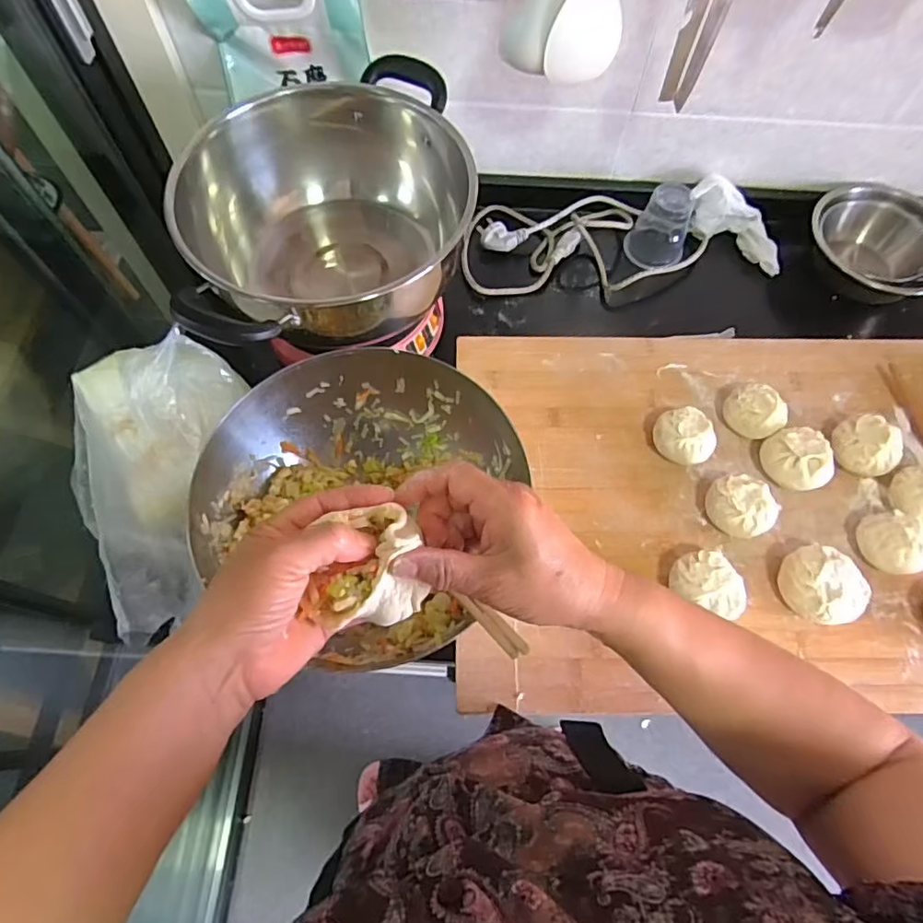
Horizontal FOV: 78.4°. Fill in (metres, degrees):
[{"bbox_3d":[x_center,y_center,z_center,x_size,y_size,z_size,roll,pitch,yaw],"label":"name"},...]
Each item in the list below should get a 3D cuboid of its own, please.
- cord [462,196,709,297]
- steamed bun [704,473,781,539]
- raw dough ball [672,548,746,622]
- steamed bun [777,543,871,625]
[{"bbox_3d":[0.152,-0.281,0.716,0.298,0.041,0.137,-5,65,-3],"label":"cord"},{"bbox_3d":[0.271,0.046,0.549,0.053,0.041,0.058,0,65,-1],"label":"steamed bun"},{"bbox_3d":[0.225,0.112,0.517,0.062,0.044,0.052,24,67,9],"label":"raw dough ball"},{"bbox_3d":[0.327,0.114,0.517,0.057,0.047,0.069,-21,67,-11],"label":"steamed bun"}]

